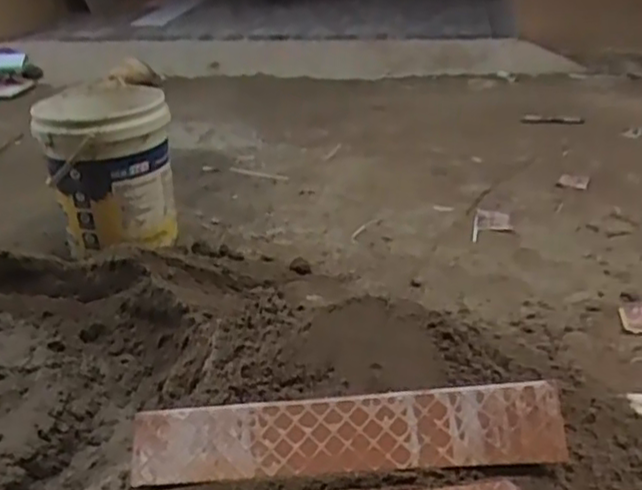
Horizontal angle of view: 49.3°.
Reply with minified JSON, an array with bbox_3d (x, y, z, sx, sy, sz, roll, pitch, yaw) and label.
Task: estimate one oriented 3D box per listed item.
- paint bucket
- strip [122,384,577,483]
[{"bbox_3d":[-0.506,-0.180,1.704,0.299,0.356,0.301,-11,30,-13],"label":"paint bucket"},{"bbox_3d":[0.017,0.214,0.798,0.494,0.018,0.086,-6,64,11],"label":"strip"}]

